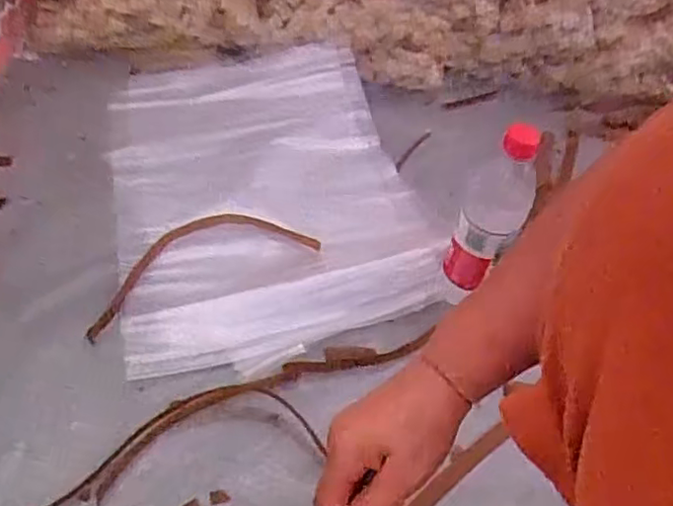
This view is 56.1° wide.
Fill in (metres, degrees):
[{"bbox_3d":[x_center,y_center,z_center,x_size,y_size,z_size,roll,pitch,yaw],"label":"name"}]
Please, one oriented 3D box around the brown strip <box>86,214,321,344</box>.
[{"bbox_3d":[-0.151,0.004,0.702,0.272,0.013,0.094,-20,53,-23],"label":"brown strip"}]

